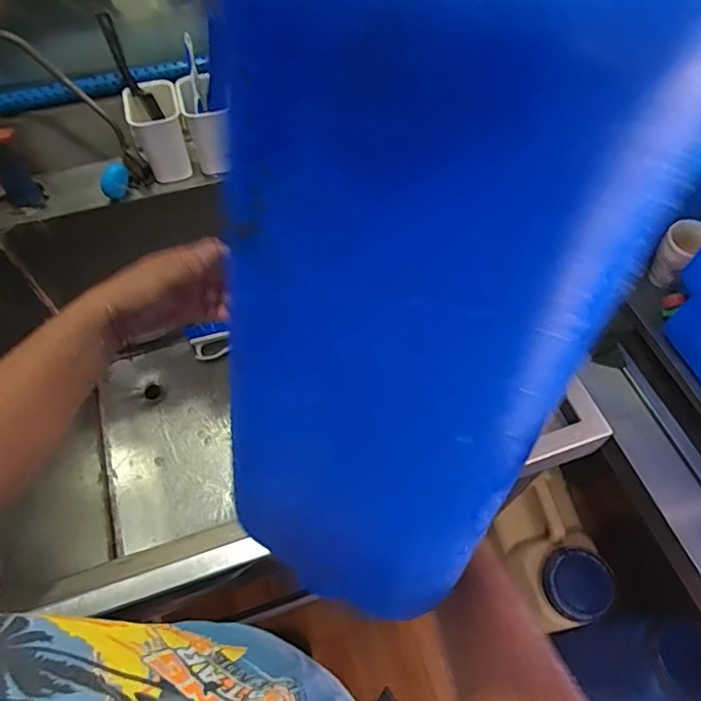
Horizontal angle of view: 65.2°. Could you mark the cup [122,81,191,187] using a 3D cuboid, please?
[{"bbox_3d":[-0.273,-0.310,0.787,0.069,0.114,0.088,-15,61,-10],"label":"cup"}]

